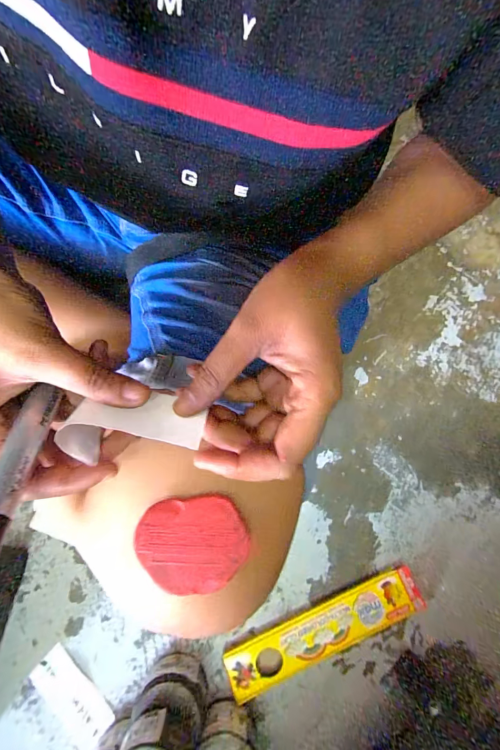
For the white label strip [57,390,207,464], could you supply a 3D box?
[{"bbox_3d":[-0.063,0.025,0.174,0.073,0.025,0.030,-3,73,-1],"label":"white label strip"}]

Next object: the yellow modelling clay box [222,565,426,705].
[{"bbox_3d":[0.086,0.289,0.377,0.228,0.020,0.050,-21,75,-7],"label":"yellow modelling clay box"}]

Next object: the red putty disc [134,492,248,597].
[{"bbox_3d":[-0.031,0.092,0.182,0.059,0.005,0.046,-4,75,-2],"label":"red putty disc"}]

